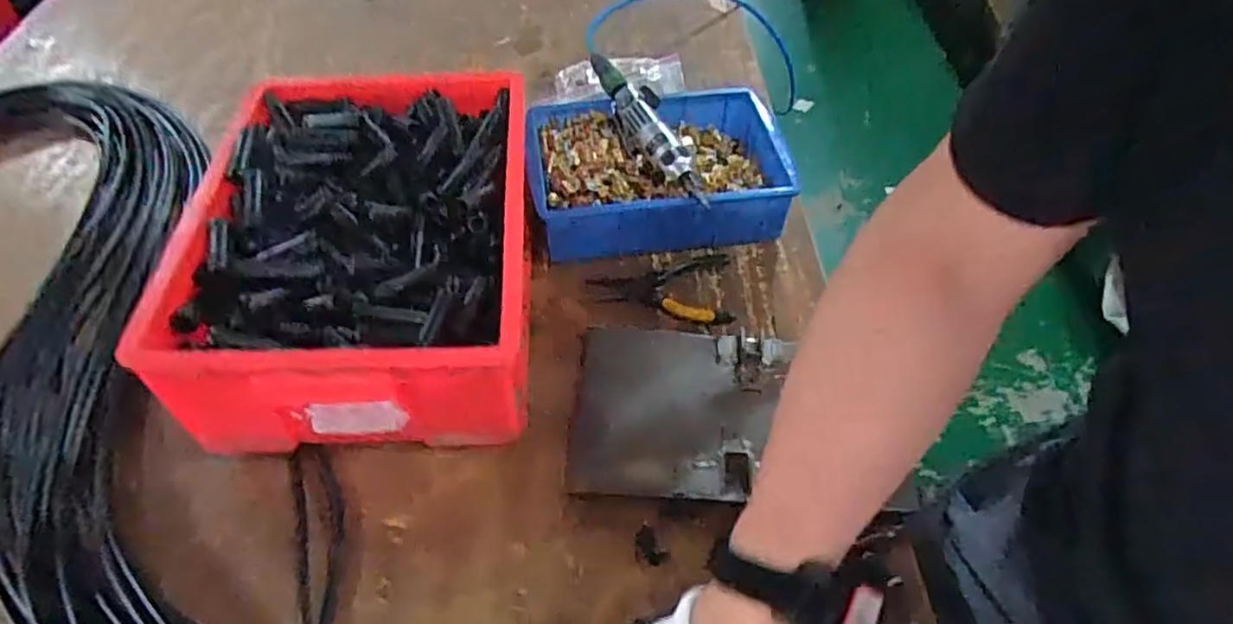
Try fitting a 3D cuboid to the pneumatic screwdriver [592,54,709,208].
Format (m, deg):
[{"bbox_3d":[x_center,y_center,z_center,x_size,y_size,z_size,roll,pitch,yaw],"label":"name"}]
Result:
[{"bbox_3d":[0.039,-0.223,0.806,0.054,0.037,0.269,-20,53,-15],"label":"pneumatic screwdriver"}]

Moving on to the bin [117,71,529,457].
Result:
[{"bbox_3d":[-0.244,-0.071,0.700,0.300,0.146,0.409,-3,52,0],"label":"bin"}]

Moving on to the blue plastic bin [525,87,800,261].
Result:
[{"bbox_3d":[0.055,-0.180,0.831,0.300,0.092,0.214,-5,53,-3],"label":"blue plastic bin"}]

